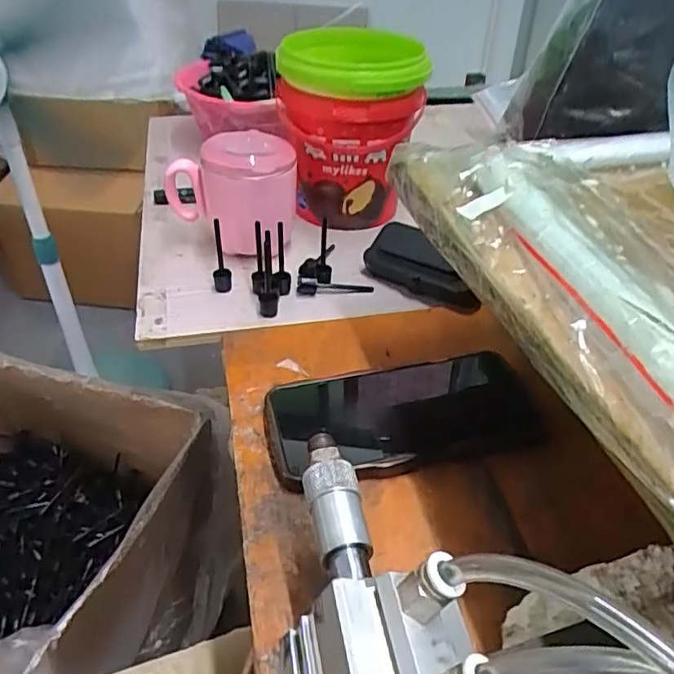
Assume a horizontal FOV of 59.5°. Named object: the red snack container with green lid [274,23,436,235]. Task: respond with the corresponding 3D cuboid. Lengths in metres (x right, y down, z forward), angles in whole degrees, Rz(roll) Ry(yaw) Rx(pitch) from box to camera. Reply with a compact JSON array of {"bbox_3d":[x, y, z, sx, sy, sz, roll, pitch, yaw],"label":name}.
[{"bbox_3d":[0.011,-0.194,0.557,0.128,0.162,0.121,-1,39,-4],"label":"red snack container with green lid"}]

